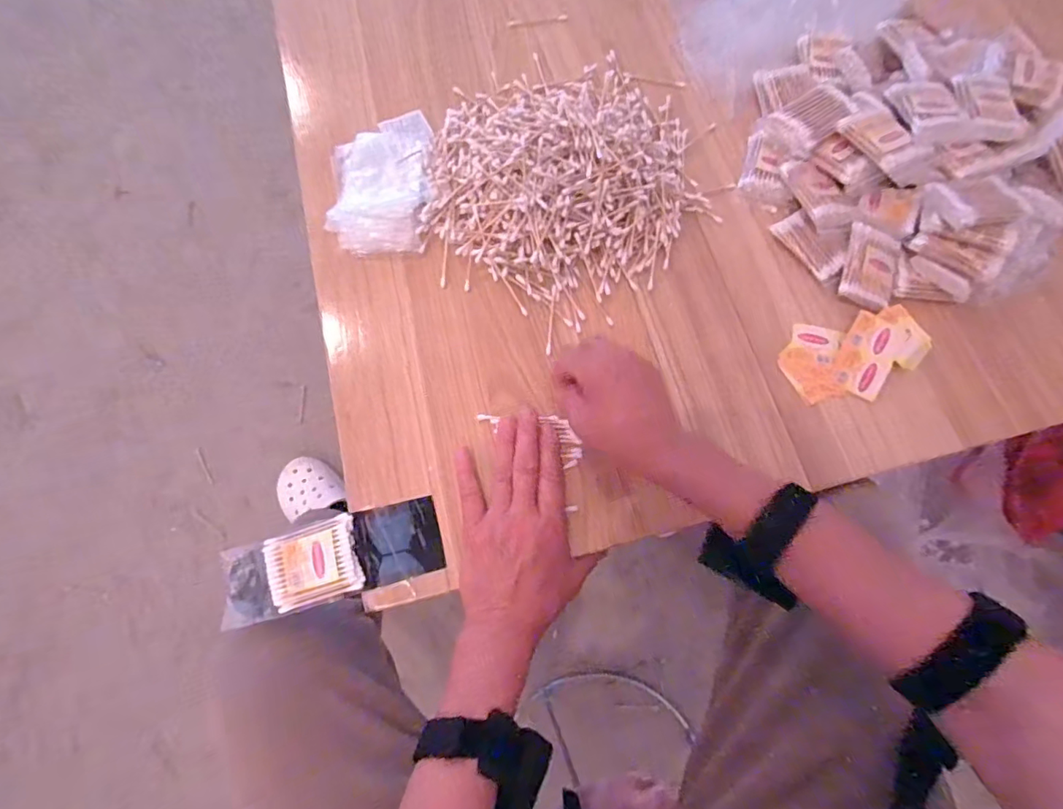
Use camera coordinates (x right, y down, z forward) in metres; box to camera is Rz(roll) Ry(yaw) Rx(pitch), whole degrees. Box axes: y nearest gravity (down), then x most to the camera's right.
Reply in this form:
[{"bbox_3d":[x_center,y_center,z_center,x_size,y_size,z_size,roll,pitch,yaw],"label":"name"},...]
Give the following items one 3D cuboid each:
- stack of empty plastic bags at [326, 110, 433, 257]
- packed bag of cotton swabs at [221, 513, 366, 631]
[{"bbox_3d":[-0.153,-0.230,0.523,0.099,0.023,0.177,-6,72,-5],"label":"stack of empty plastic bags"},{"bbox_3d":[-0.195,0.134,0.412,0.118,0.012,0.060,-20,73,7],"label":"packed bag of cotton swabs"}]

